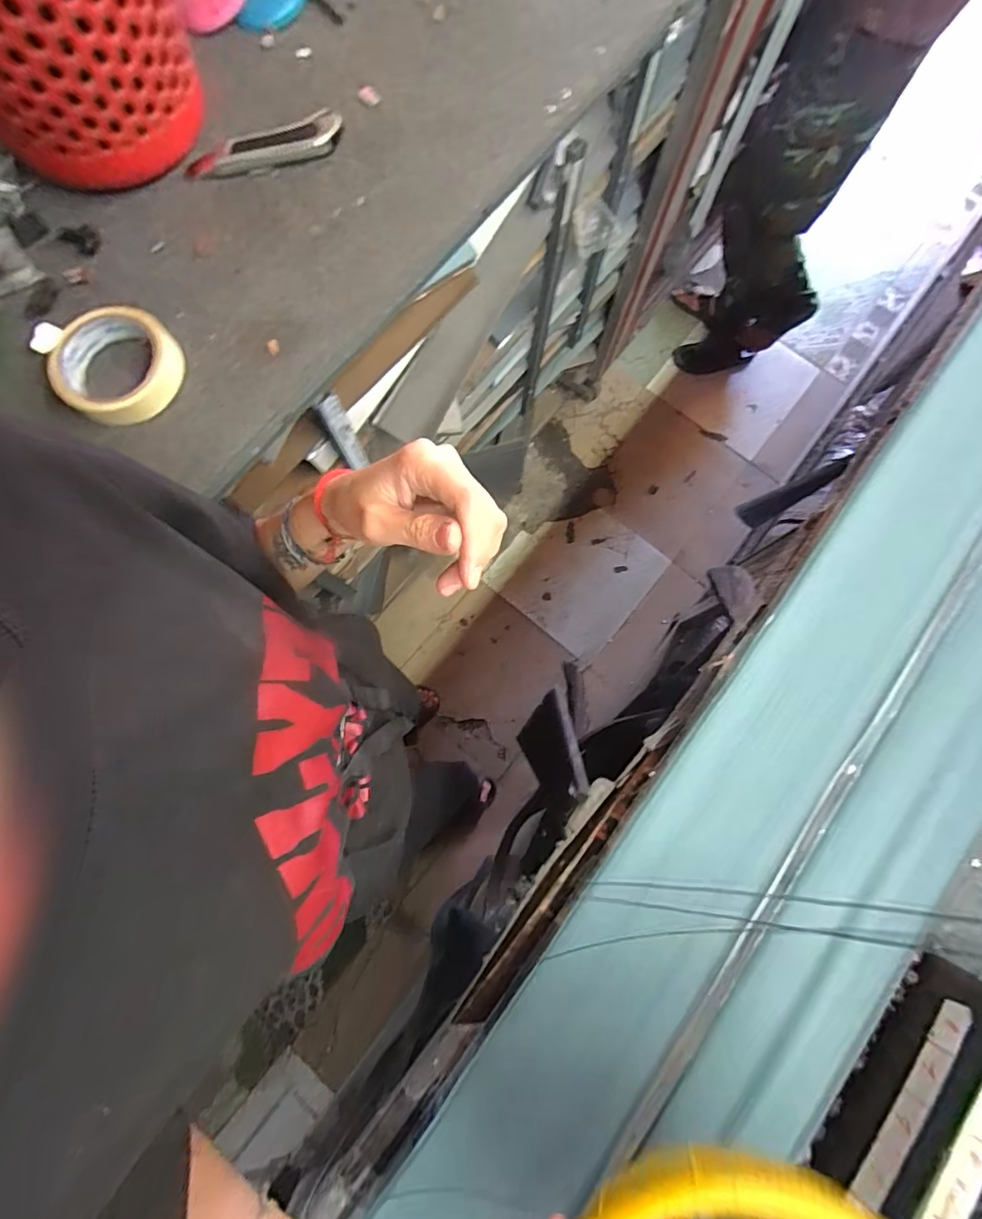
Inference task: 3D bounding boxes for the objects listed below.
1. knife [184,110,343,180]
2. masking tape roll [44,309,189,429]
[{"bbox_3d":[-0.214,-0.434,0.471,0.150,0.021,0.034,-12,79,-2],"label":"knife"},{"bbox_3d":[-0.319,-0.210,0.426,0.099,0.027,0.100,0,79,0],"label":"masking tape roll"}]

